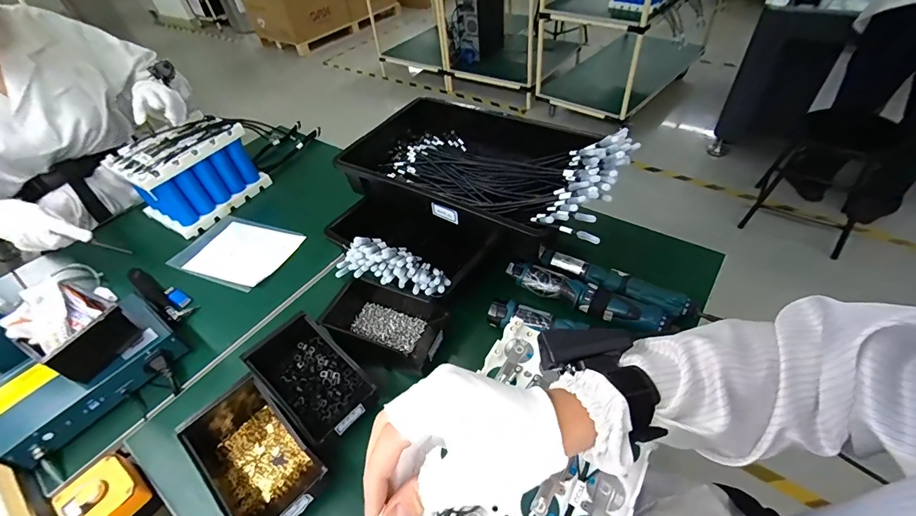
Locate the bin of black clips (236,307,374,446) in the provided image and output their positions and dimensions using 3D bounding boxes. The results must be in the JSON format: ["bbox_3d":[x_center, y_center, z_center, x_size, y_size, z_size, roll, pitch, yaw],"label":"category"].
[{"bbox_3d":[-0.208,0.167,0.560,0.182,0.068,0.103,29,56,30],"label":"bin of black clips"}]

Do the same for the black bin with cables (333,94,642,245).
[{"bbox_3d":[0.030,-0.178,0.719,0.510,0.128,0.297,21,53,25],"label":"black bin with cables"}]

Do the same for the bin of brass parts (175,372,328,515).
[{"bbox_3d":[-0.255,0.245,0.497,0.189,0.077,0.106,32,58,32],"label":"bin of brass parts"}]

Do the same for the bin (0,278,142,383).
[{"bbox_3d":[-0.575,0.101,0.589,0.153,0.076,0.103,20,52,24],"label":"bin"}]

